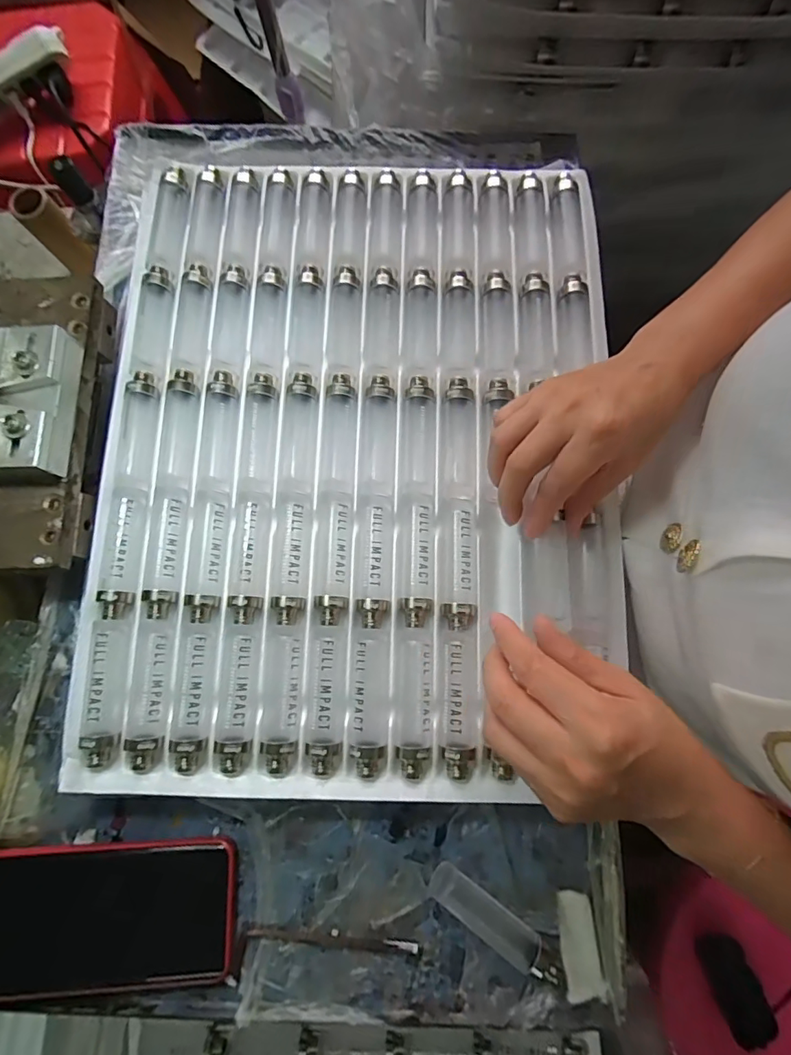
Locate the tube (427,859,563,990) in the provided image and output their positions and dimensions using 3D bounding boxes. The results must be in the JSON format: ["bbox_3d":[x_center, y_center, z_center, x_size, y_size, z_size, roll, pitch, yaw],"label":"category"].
[{"bbox_3d":[0.060,0.239,0.291,0.087,0.016,0.022,35,81,5],"label":"tube"}]

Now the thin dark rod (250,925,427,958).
[{"bbox_3d":[-0.037,0.253,0.296,0.105,0.004,0.009,6,79,4],"label":"thin dark rod"}]

